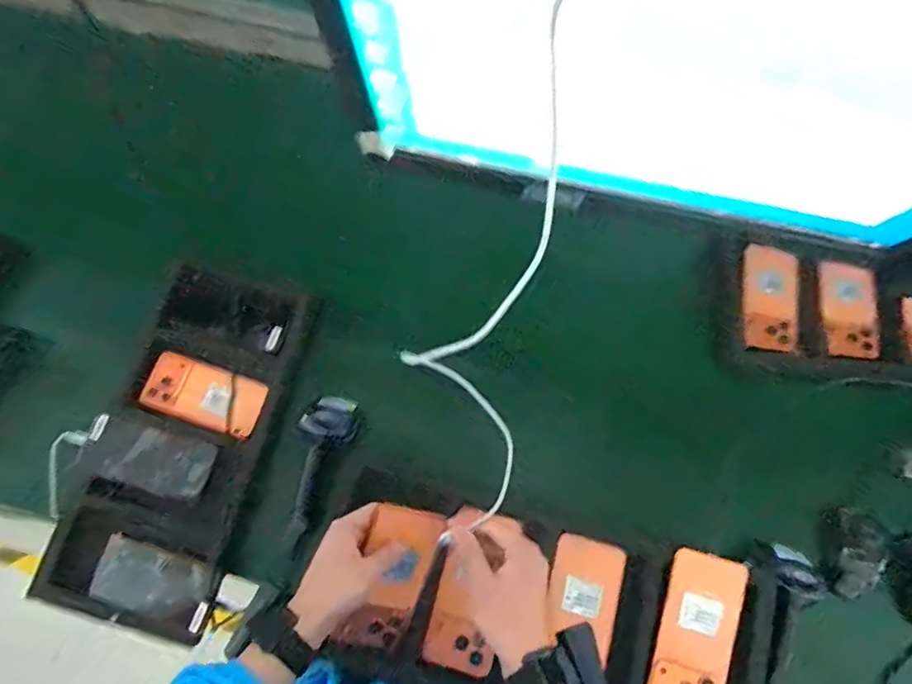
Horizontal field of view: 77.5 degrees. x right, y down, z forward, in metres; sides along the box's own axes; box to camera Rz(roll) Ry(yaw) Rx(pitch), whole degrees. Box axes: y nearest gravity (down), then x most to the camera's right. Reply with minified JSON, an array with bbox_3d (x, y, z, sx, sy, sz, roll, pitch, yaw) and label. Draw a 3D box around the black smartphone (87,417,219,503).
[{"bbox_3d":[-0.403,0.157,0.759,0.148,0.008,0.079,18,75,-5],"label":"black smartphone"}]

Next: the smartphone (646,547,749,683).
[{"bbox_3d":[0.257,0.310,0.603,0.077,0.014,0.163,16,82,12],"label":"smartphone"}]

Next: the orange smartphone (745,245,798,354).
[{"bbox_3d":[0.465,-0.063,0.837,0.074,0.014,0.152,3,85,2],"label":"orange smartphone"}]

